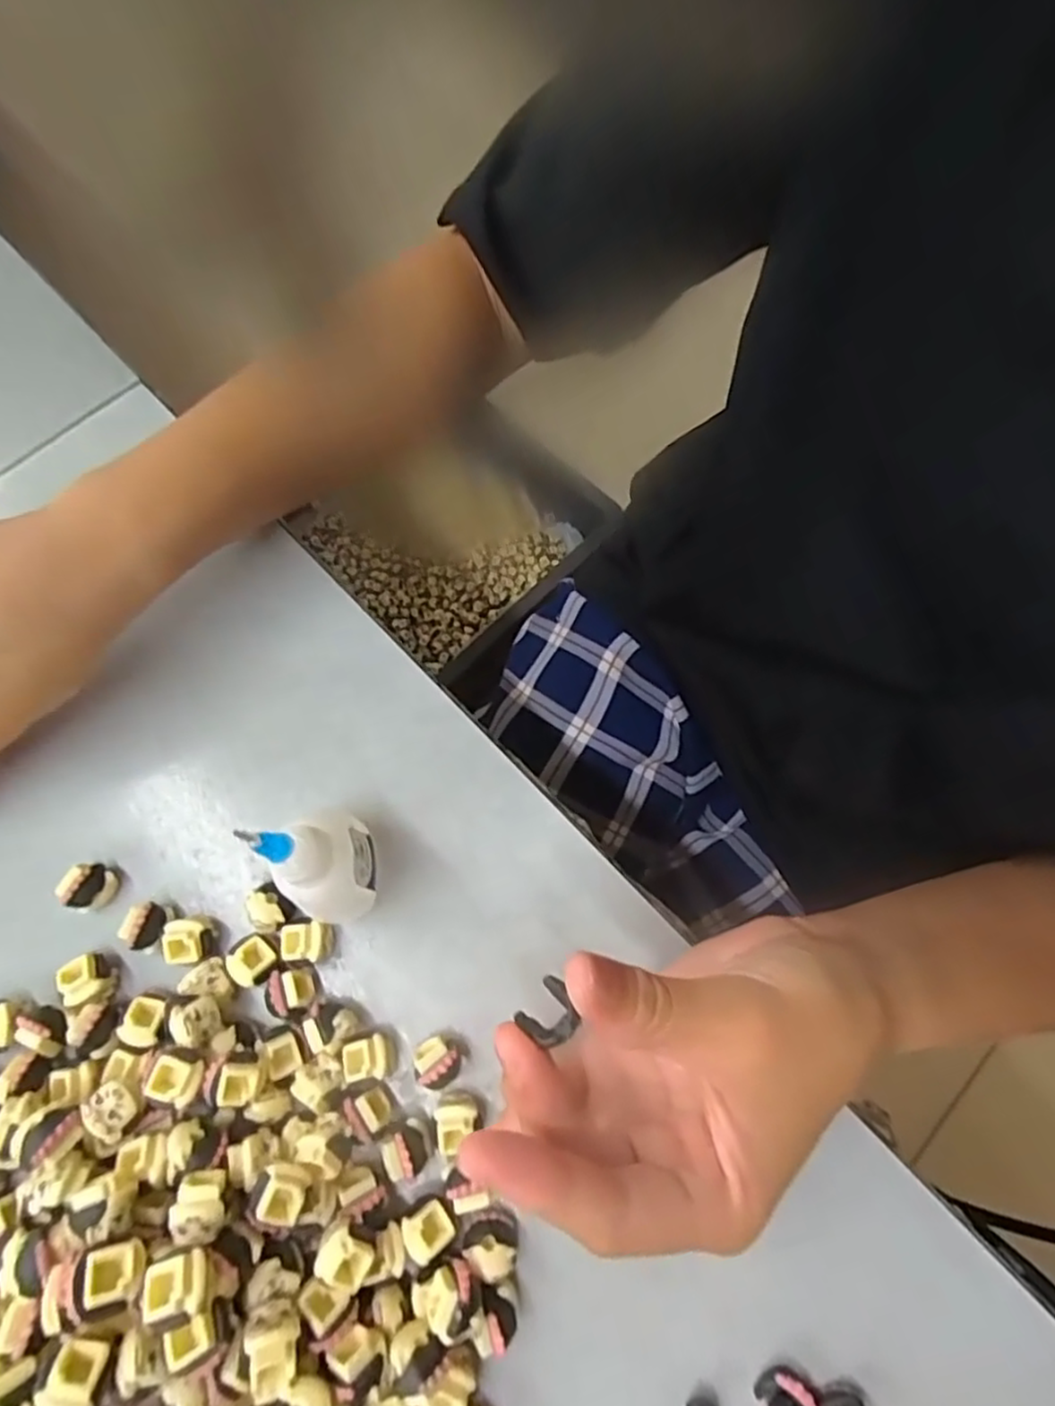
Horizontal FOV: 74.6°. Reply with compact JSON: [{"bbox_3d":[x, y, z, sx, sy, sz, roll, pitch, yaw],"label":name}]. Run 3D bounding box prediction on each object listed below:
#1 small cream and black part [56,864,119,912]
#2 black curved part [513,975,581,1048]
[{"bbox_3d":[-0.153,0.065,0.244,0.013,0.018,0.015,33,74,10],"label":"small cream and black part"},{"bbox_3d":[0.005,0.073,0.163,0.011,0.005,0.013,40,75,12],"label":"black curved part"}]

